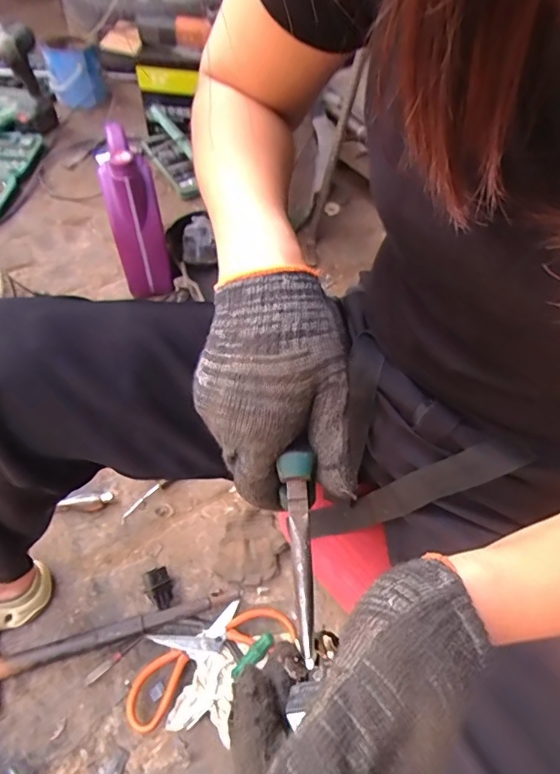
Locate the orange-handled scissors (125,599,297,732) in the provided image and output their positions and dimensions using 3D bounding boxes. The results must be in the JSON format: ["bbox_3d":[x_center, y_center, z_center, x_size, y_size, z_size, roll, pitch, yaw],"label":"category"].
[{"bbox_3d":[-0.098,0.344,0.634,0.224,0.014,0.093,-24,60,-18],"label":"orange-handled scissors"}]

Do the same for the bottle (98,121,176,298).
[{"bbox_3d":[-0.278,-0.316,0.925,0.094,0.285,0.119,-14,57,-12],"label":"bottle"}]

